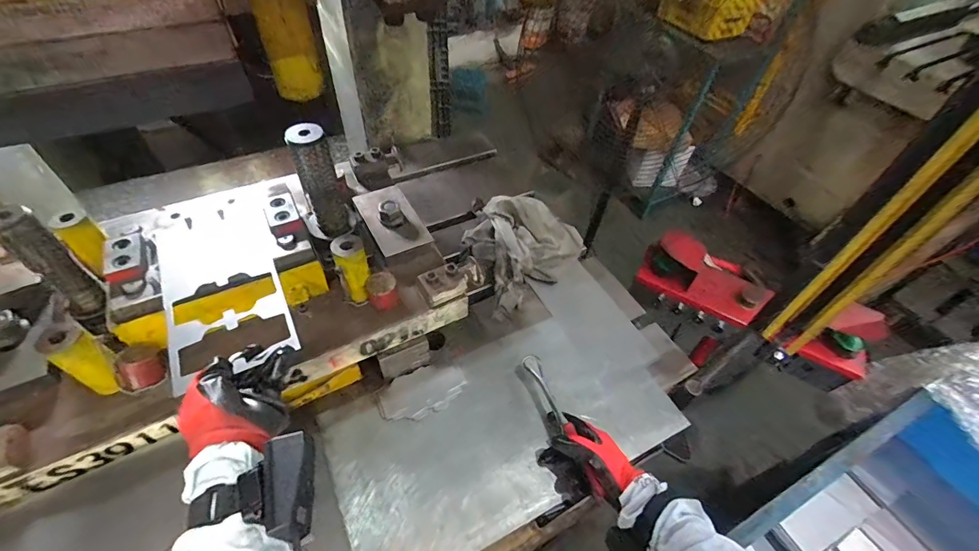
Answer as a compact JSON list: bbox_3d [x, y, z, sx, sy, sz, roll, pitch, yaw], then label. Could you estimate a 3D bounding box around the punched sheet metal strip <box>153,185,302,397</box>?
[{"bbox_3d":[-0.332,-0.012,0.523,0.125,0.010,0.296,-20,54,-20],"label":"punched sheet metal strip"}]

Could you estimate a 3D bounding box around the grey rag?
[{"bbox_3d":[0.054,-0.056,0.821,0.240,0.074,0.192,-30,58,-26],"label":"grey rag"}]

